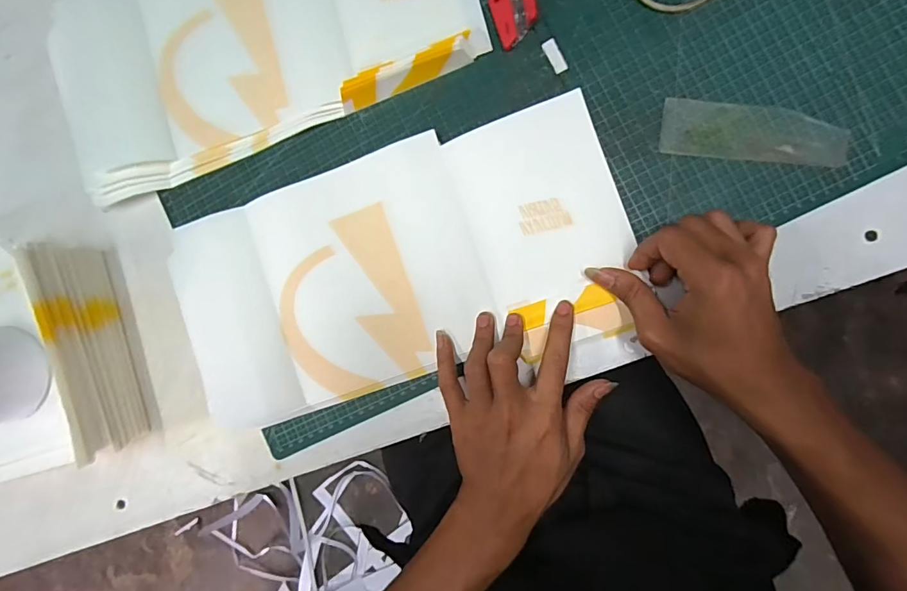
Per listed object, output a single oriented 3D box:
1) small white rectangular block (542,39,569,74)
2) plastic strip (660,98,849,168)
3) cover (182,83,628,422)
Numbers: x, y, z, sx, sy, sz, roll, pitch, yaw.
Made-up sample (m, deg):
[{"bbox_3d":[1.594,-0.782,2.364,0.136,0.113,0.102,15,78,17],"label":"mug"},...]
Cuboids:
[{"bbox_3d":[0.079,-0.187,0.341,0.011,0.004,0.028,-26,85,6],"label":"small white rectangular block"},{"bbox_3d":[0.215,-0.115,0.315,0.121,0.004,0.039,11,89,8],"label":"plastic strip"},{"bbox_3d":[-0.049,-0.019,0.352,0.353,0.013,0.184,-15,89,8],"label":"cover"}]

